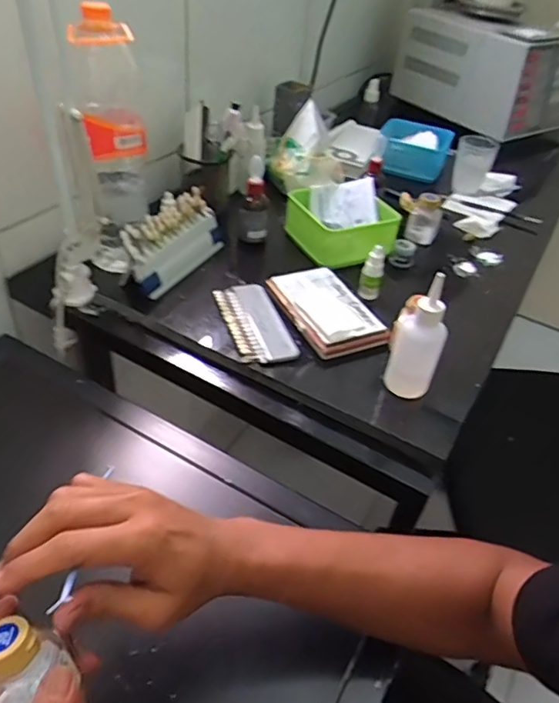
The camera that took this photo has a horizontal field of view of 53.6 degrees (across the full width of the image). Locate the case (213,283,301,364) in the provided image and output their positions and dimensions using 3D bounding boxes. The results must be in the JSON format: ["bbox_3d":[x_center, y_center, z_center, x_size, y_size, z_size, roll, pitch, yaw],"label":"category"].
[{"bbox_3d":[-0.031,-0.036,0.685,0.070,0.014,0.153,-11,45,-20],"label":"case"}]

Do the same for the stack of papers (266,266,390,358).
[{"bbox_3d":[0.059,-0.055,0.692,0.094,0.022,0.155,-15,46,-23],"label":"stack of papers"}]

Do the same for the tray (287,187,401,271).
[{"bbox_3d":[0.093,-0.184,0.832,0.162,0.077,0.107,25,45,19],"label":"tray"}]

